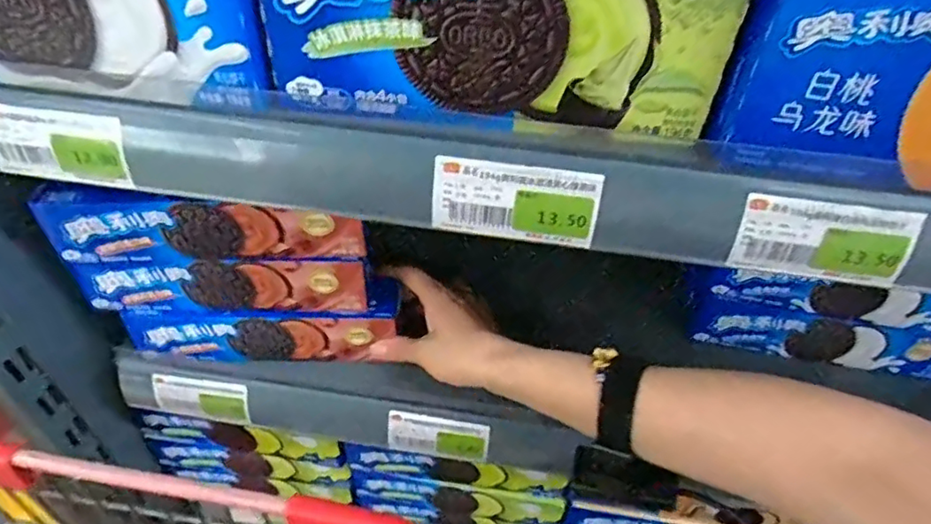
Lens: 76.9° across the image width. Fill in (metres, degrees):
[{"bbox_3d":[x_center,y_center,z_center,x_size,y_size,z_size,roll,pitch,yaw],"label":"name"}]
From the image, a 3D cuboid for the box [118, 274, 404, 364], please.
[{"bbox_3d":[-0.158,0.049,0.473,0.206,0.051,0.043,-3,44,-5],"label":"box"}]

